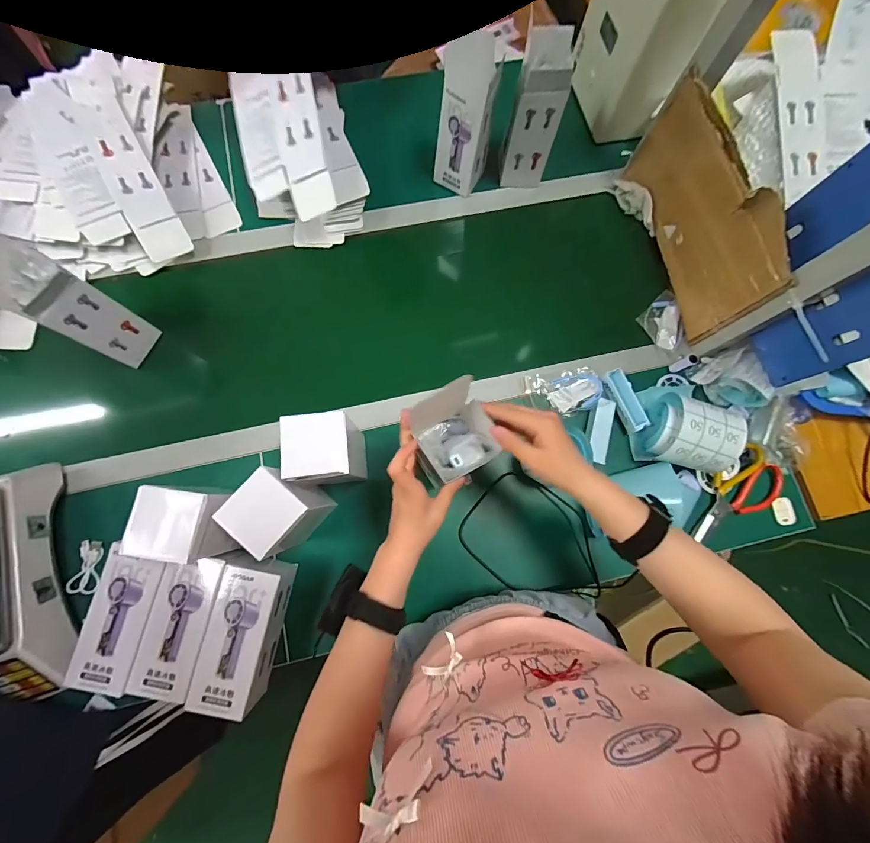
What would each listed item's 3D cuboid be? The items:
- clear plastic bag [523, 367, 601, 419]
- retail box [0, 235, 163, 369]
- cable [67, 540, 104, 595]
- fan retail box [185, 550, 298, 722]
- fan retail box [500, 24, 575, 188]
[{"bbox_3d":[0.208,-0.047,0.593,0.115,0.027,0.076,-11,76,-4],"label":"clear plastic bag"},{"bbox_3d":[-0.493,-0.153,0.507,0.099,0.189,0.074,25,77,5],"label":"retail box"},{"bbox_3d":[-0.482,0.201,0.513,0.022,0.027,0.069,-7,76,-3],"label":"cable"},{"bbox_3d":[-0.242,0.267,0.482,0.074,0.063,0.171,10,76,1],"label":"fan retail box"},{"bbox_3d":[0.157,-0.493,0.596,0.078,0.194,0.095,7,76,1],"label":"fan retail box"}]

